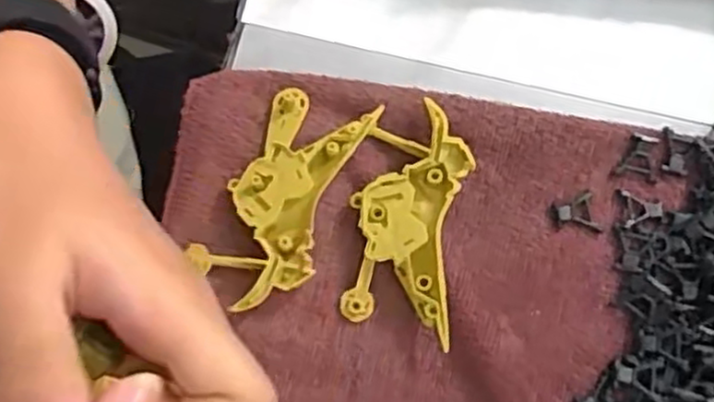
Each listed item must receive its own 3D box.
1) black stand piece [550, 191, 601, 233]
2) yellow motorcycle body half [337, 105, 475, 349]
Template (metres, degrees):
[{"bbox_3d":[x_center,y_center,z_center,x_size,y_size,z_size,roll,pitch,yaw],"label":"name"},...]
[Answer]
[{"bbox_3d":[0.099,0.006,0.325,0.021,0.004,0.019,-9,77,-1],"label":"black stand piece"},{"bbox_3d":[0.023,0.007,0.319,0.047,0.012,0.097,11,77,3],"label":"yellow motorcycle body half"}]

